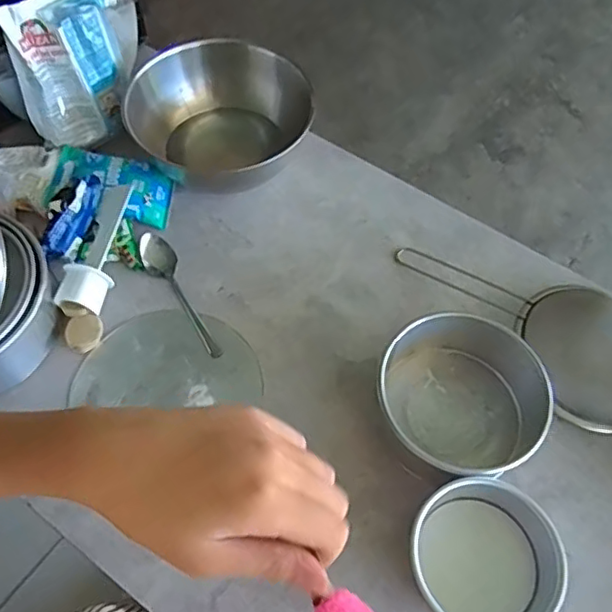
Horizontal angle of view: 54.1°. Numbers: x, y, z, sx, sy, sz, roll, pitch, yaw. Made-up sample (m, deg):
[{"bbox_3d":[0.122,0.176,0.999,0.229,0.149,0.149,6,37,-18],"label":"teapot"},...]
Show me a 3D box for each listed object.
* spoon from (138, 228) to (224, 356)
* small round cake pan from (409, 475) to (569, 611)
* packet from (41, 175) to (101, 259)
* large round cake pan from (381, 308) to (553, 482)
[{"bbox_3d":[-0.153,-0.019,0.713,0.038,0.030,0.193,-28,64,-16],"label":"spoon"},{"bbox_3d":[0.166,0.238,0.563,0.134,0.050,0.133,0,60,-1],"label":"small round cake pan"},{"bbox_3d":[-0.278,-0.112,0.724,0.036,0.041,0.113,20,76,11],"label":"packet"},{"bbox_3d":[0.161,0.098,0.631,0.158,0.080,0.150,0,60,-1],"label":"large round cake pan"}]

